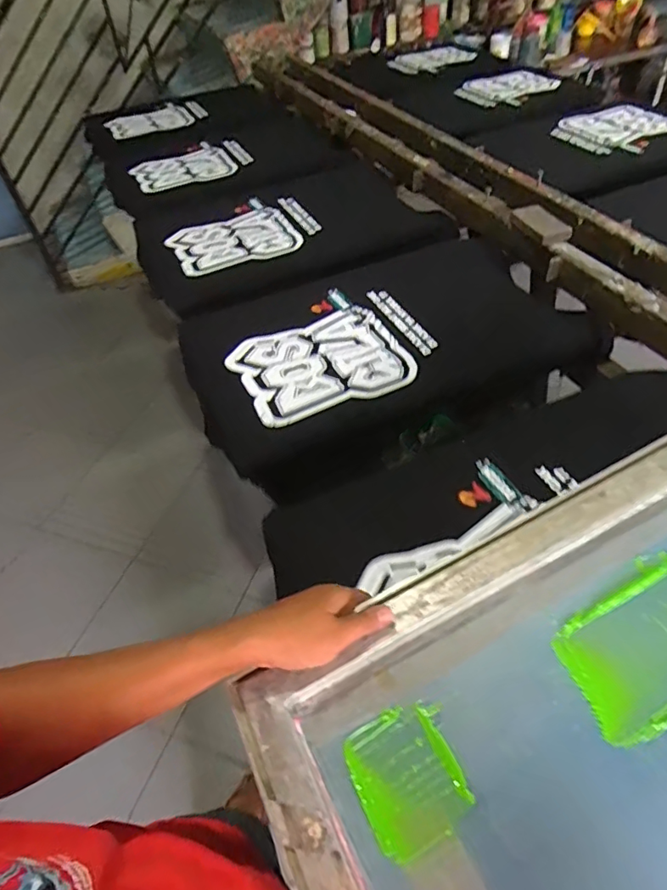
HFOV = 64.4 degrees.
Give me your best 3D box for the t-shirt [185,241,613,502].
[{"bbox_3d":[0.092,-0.180,0.944,0.663,0.095,0.438,-22,49,-13],"label":"t-shirt"}]

